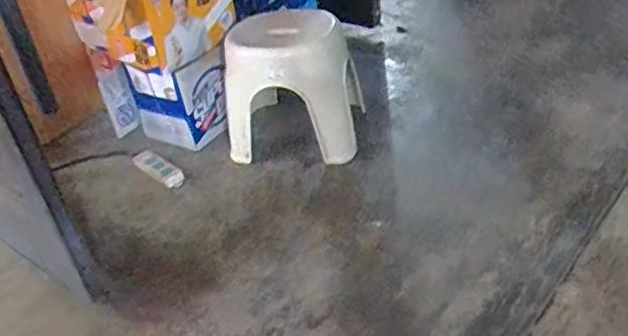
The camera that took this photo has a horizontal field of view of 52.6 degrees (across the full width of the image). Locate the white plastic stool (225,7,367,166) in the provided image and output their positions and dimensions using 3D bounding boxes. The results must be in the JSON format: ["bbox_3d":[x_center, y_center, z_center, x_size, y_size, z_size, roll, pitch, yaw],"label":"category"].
[{"bbox_3d":[-0.065,-0.222,1.666,0.347,0.349,0.266,0,36,13],"label":"white plastic stool"}]

